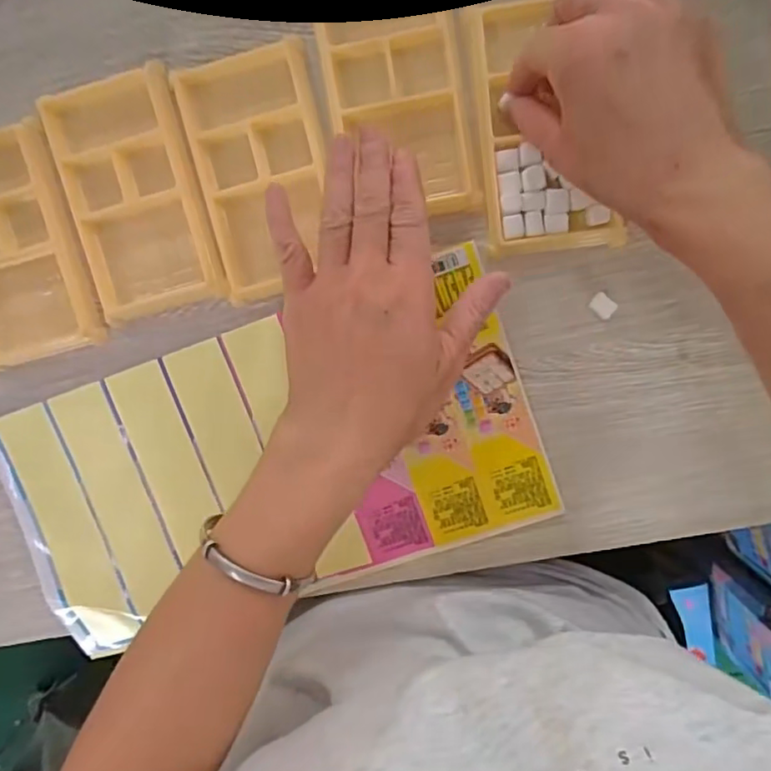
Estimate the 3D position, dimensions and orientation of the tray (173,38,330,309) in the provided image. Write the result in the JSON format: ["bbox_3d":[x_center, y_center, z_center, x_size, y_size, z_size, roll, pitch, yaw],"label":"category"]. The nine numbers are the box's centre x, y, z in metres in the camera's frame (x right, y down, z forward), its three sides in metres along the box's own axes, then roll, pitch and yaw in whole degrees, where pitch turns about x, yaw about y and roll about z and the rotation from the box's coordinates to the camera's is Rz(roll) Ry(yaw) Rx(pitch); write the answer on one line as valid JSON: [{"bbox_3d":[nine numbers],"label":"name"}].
[{"bbox_3d":[-0.072,-0.125,0.339,0.078,0.009,0.136,-13,97,7],"label":"tray"}]

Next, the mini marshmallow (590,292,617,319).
[{"bbox_3d":[0.127,-0.047,0.335,0.014,0.005,0.011,42,99,-1],"label":"mini marshmallow"}]

